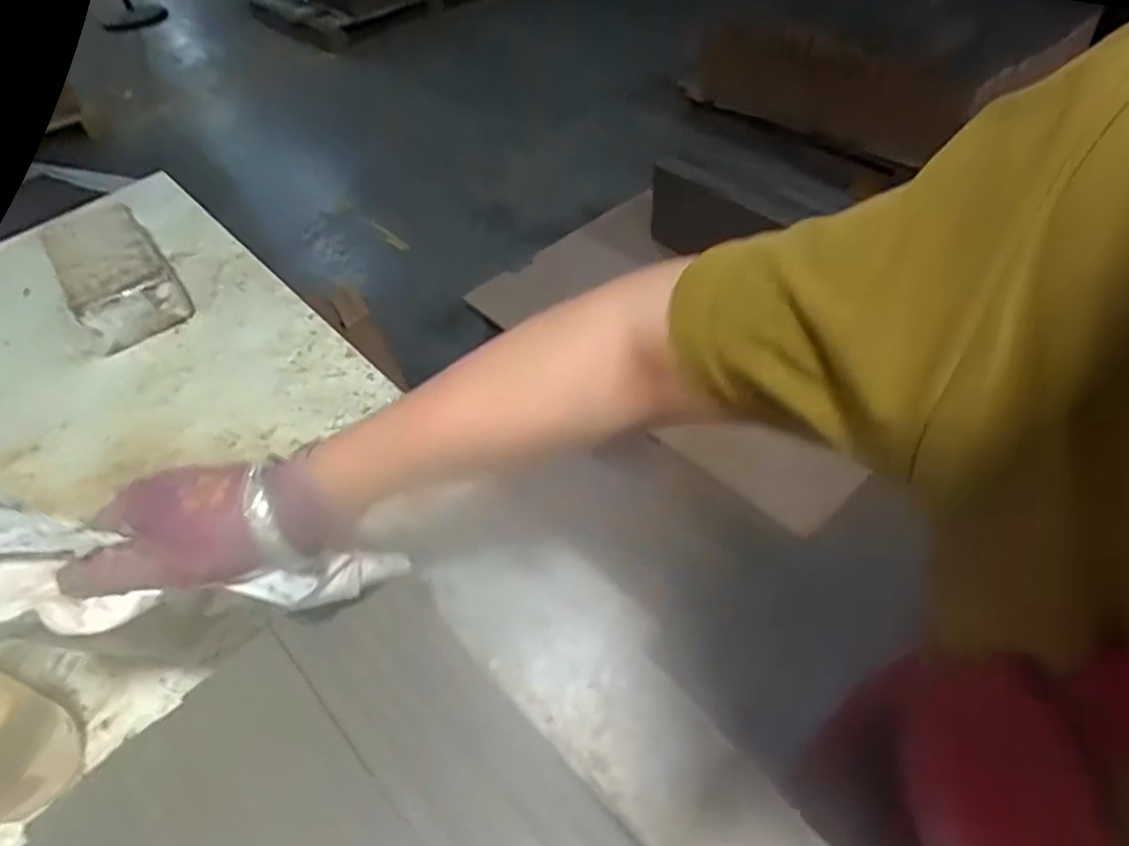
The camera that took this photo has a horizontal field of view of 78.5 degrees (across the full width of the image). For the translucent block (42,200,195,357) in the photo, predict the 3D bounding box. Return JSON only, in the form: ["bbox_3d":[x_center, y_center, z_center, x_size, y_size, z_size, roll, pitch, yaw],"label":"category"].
[{"bbox_3d":[-0.534,-0.181,0.822,0.106,0.068,0.238,-32,51,-21],"label":"translucent block"}]

